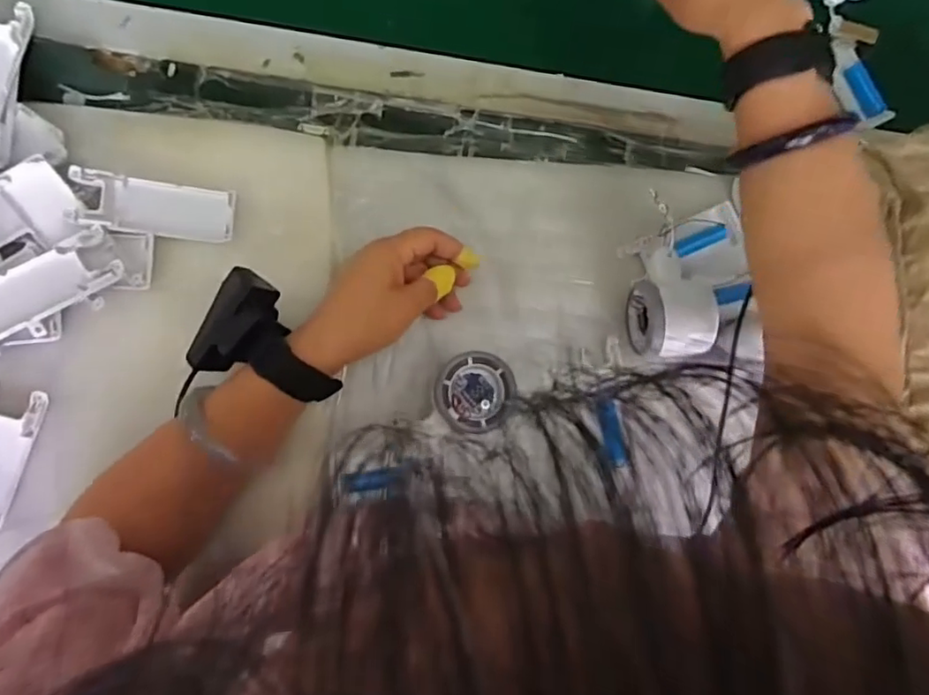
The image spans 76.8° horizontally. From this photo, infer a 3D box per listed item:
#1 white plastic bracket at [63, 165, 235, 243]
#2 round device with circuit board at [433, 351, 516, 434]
[{"bbox_3d":[-0.219,-0.100,0.416,0.102,0.019,0.039,4,85,-8],"label":"white plastic bracket"},{"bbox_3d":[0.008,0.032,0.416,0.055,0.012,0.055,4,81,-4],"label":"round device with circuit board"}]

